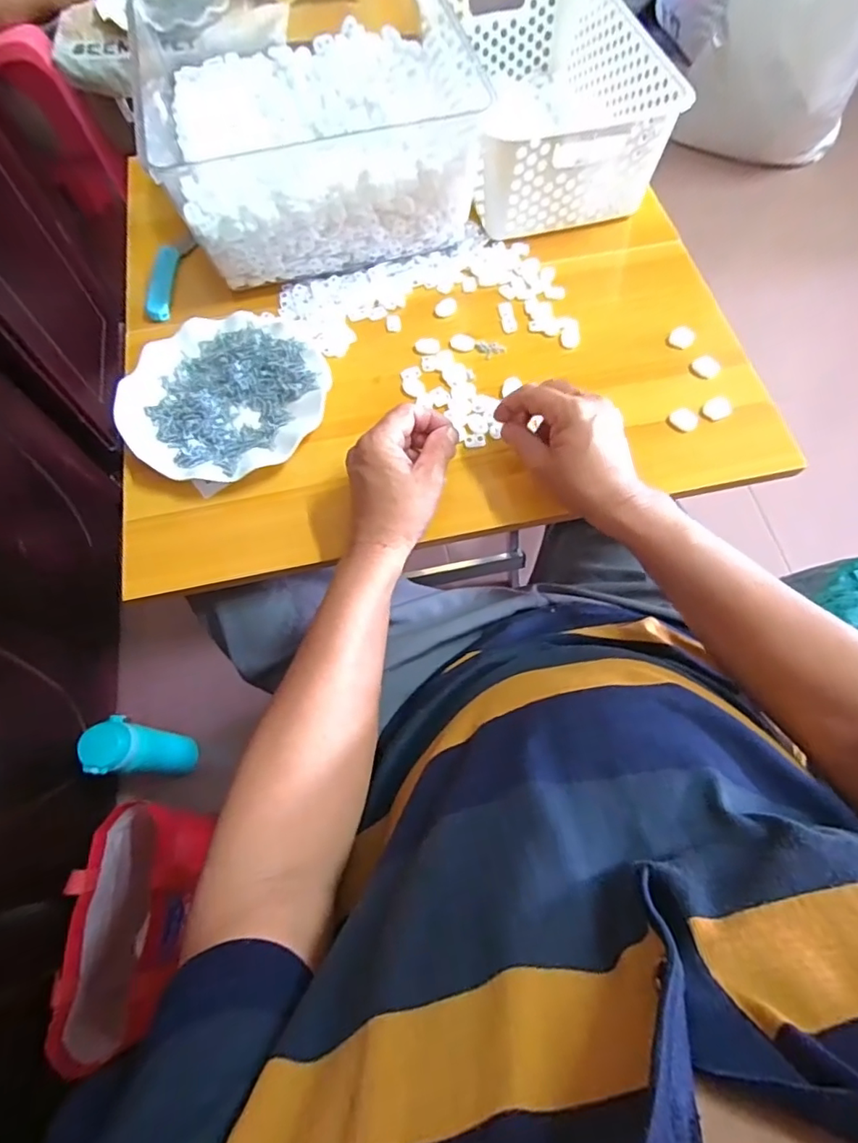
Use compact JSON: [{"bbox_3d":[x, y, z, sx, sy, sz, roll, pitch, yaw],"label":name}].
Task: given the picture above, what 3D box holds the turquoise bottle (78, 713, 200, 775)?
[{"bbox_3d":[-0.387,0.246,0.748,0.063,0.190,0.068,0,67,1],"label":"turquoise bottle"}]

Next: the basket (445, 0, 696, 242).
[{"bbox_3d":[0.124,-0.526,0.603,0.205,0.104,0.308,-14,67,-5],"label":"basket"}]

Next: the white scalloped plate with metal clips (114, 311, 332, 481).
[{"bbox_3d":[-0.188,-0.164,0.505,0.184,0.017,0.179,0,67,1],"label":"white scalloped plate with metal clips"}]

